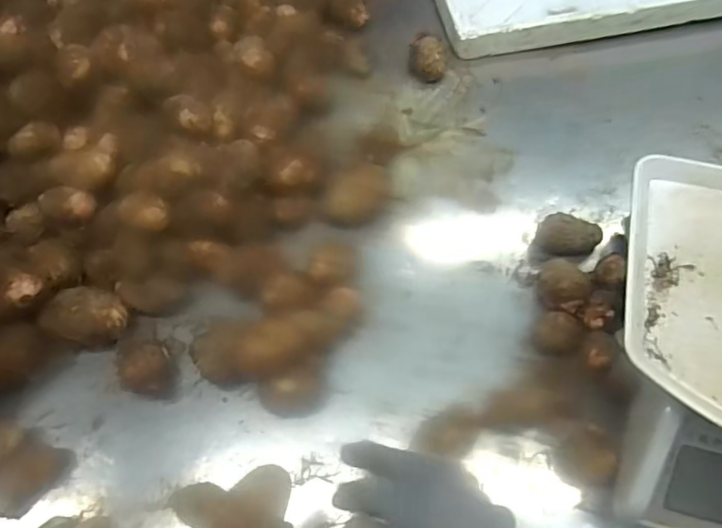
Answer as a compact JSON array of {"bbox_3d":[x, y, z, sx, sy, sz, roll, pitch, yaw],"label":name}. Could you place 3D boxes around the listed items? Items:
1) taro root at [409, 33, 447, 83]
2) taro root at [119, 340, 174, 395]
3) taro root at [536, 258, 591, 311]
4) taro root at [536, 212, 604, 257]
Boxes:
[{"bbox_3d":[0.083,-0.257,0.670,0.046,0.033,0.055,8,62,7],"label":"taro root"},{"bbox_3d":[-0.200,0.099,0.502,0.042,0.043,0.045,-1,62,2],"label":"taro root"},{"bbox_3d":[0.190,0.024,0.516,0.045,0.044,0.048,-1,62,2],"label":"taro root"},{"bbox_3d":[0.214,-0.030,0.546,0.063,0.038,0.040,-10,62,-3],"label":"taro root"}]

